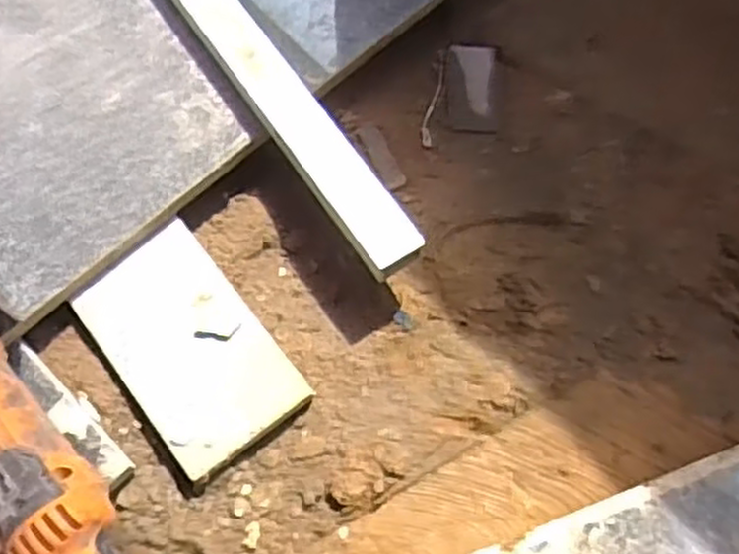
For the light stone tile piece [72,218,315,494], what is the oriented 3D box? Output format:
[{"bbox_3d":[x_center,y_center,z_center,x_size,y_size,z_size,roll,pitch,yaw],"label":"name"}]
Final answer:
[{"bbox_3d":[-0.133,0.054,0.578,0.101,0.024,0.171,-36,74,-13],"label":"light stone tile piece"}]

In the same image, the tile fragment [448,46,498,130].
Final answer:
[{"bbox_3d":[0.090,-0.164,0.679,0.042,0.004,0.076,2,82,-6],"label":"tile fragment"}]

